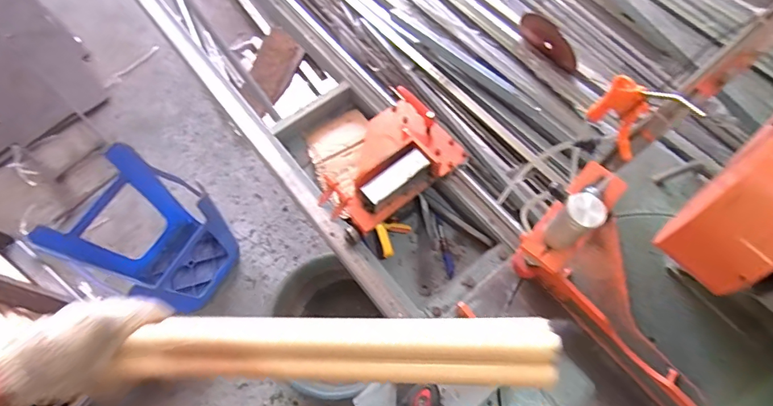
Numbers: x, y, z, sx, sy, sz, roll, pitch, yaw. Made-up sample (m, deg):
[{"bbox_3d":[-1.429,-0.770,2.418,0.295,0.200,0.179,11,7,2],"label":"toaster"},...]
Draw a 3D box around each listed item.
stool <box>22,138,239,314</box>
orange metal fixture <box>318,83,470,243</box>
[{"bbox_3d":[-0.673,0.117,1.286,0.337,0.399,0.326,27,68,12],"label":"stool"},{"bbox_3d":[-0.004,-0.072,0.822,0.262,0.103,0.183,-36,70,-15],"label":"orange metal fixture"}]

